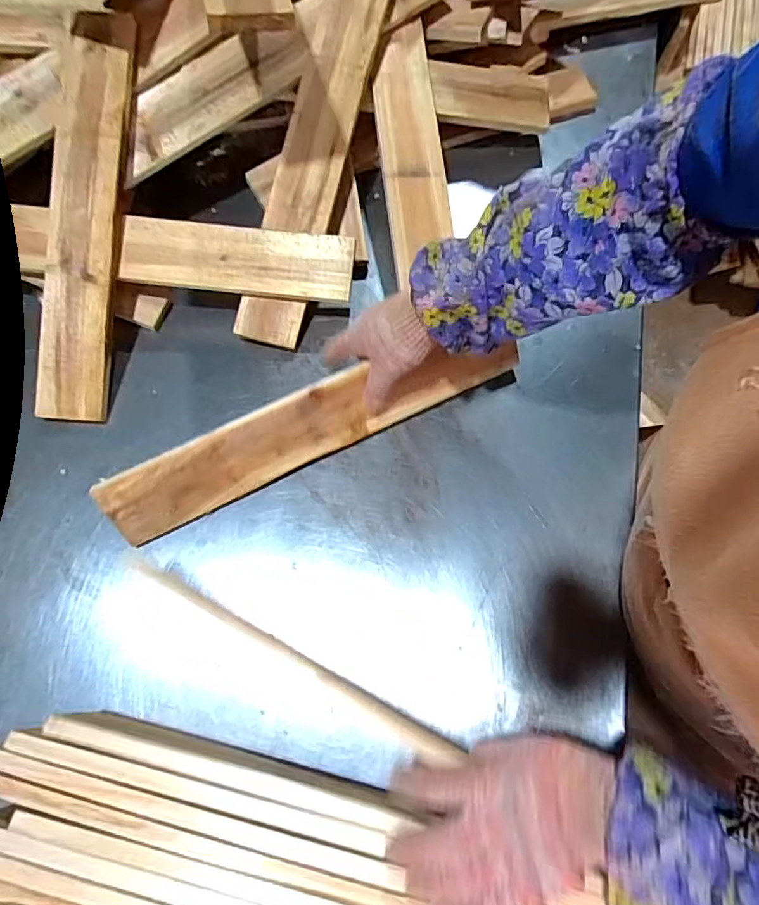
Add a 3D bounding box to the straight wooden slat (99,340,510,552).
[{"bbox_3d":[-0.061,-0.037,0.551,0.466,0.086,0.012,-25,32,-10],"label":"straight wooden slat"}]

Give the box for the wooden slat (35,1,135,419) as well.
[{"bbox_3d":[-0.354,-0.283,0.598,0.080,0.024,0.481,4,89,4],"label":"wooden slat"}]

